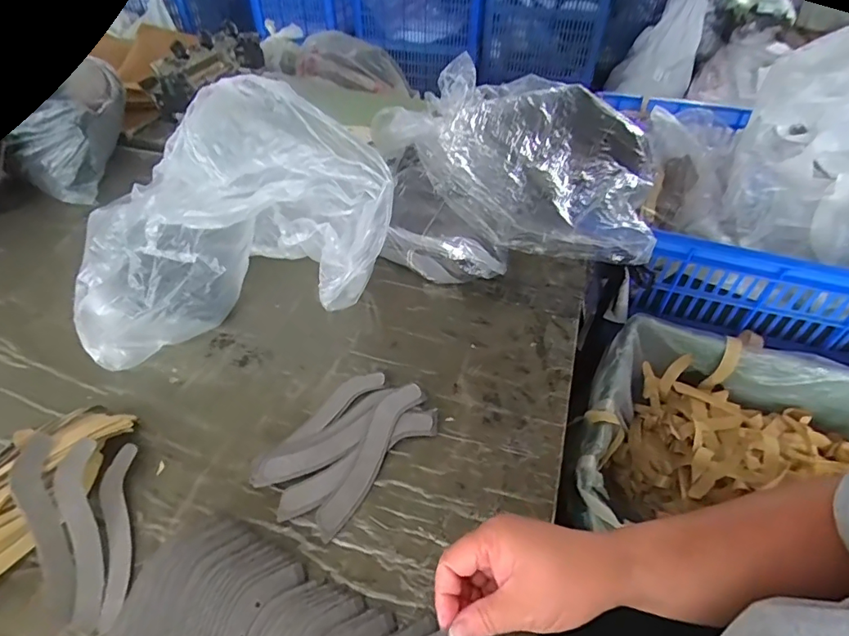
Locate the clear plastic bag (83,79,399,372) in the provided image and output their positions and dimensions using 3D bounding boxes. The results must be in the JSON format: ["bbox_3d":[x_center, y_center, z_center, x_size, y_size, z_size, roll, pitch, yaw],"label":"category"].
[{"bbox_3d":[-0.233,-0.122,0.551,0.339,0.209,0.250,-16,48,-13],"label":"clear plastic bag"}]

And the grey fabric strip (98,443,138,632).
[{"bbox_3d":[-0.257,0.173,0.402,0.028,0.012,0.145,-13,47,-11],"label":"grey fabric strip"}]

